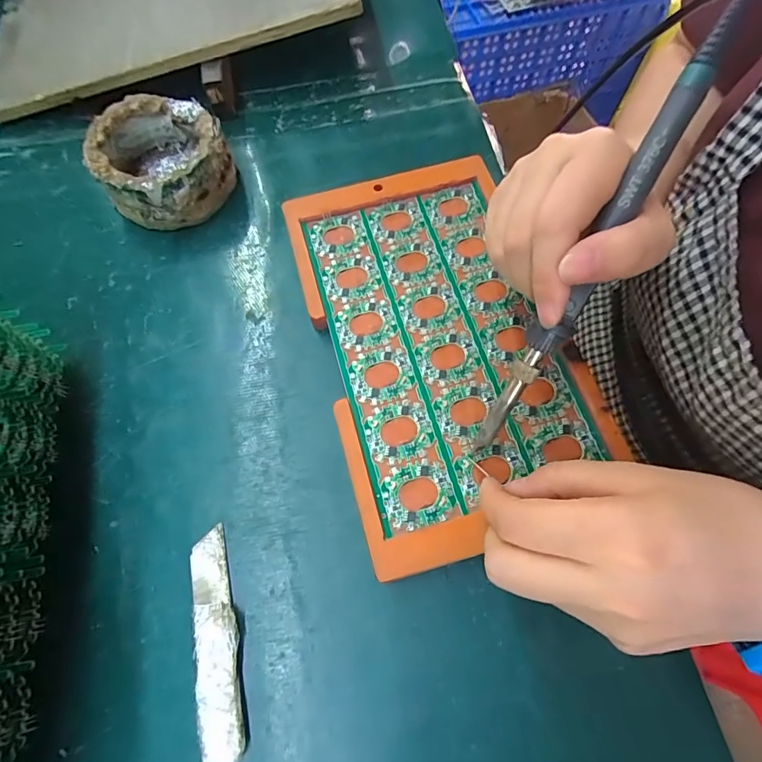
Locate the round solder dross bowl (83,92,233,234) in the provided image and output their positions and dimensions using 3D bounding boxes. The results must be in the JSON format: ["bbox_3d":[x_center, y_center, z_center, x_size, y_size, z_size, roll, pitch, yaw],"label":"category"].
[{"bbox_3d":[-0.147,-0.146,0.294,0.081,0.042,0.079,0,68,1],"label":"round solder dross bowl"}]

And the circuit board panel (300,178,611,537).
[{"bbox_3d":[0.032,-0.030,0.255,0.118,0.004,0.199,-15,69,-4],"label":"circuit board panel"}]

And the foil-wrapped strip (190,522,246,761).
[{"bbox_3d":[-0.078,0.122,0.205,0.021,0.008,0.100,-11,68,-4],"label":"foil-wrapped strip"}]

